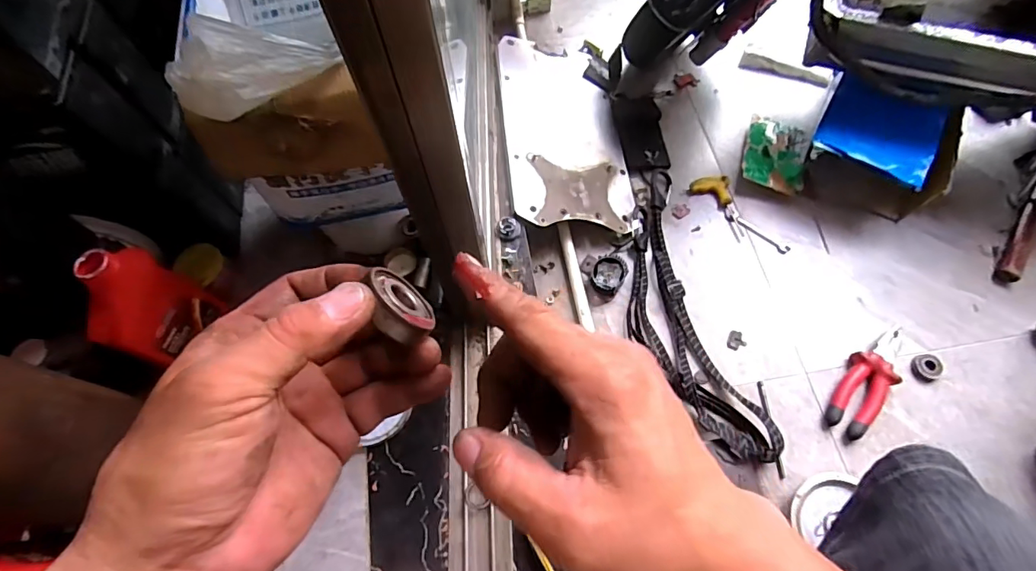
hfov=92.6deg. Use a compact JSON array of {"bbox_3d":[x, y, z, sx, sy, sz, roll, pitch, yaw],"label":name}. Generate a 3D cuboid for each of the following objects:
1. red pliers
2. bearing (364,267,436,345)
[{"bbox_3d":[0.523,0.138,0.736,0.060,0.023,0.183,37,72,16],"label":"red pliers"},{"bbox_3d":[-0.055,0.008,0.229,0.011,0.036,0.037,-39,68,18],"label":"bearing"}]

